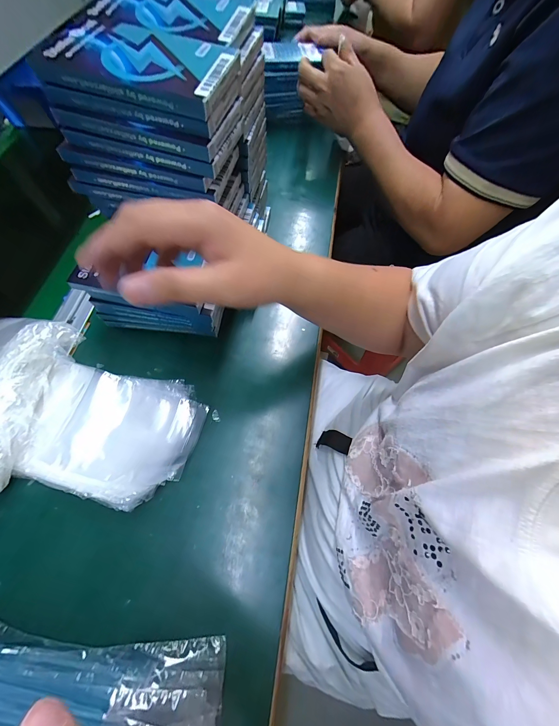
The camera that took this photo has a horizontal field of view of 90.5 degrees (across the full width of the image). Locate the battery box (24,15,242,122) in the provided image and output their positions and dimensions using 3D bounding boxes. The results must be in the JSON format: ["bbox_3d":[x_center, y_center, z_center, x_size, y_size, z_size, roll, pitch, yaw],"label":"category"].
[{"bbox_3d":[-0.106,-0.227,0.210,0.136,0.017,0.076,16,66,5],"label":"battery box"}]

